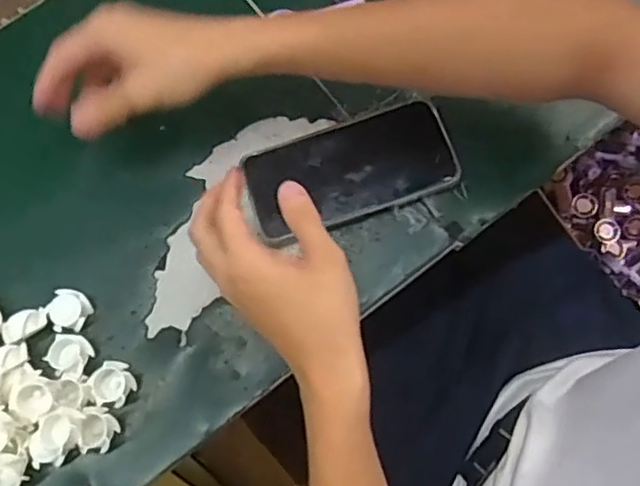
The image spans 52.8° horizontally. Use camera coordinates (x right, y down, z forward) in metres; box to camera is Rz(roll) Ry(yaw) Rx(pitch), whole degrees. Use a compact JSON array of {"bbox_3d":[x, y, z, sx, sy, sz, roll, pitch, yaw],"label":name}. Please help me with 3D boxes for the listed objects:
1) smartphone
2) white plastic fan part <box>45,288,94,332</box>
[{"bbox_3d":[0.023,-0.062,0.524,0.164,0.014,0.083,-14,75,-1],"label":"smartphone"},{"bbox_3d":[-0.191,0.052,0.490,0.029,0.012,0.032,25,76,7],"label":"white plastic fan part"}]

